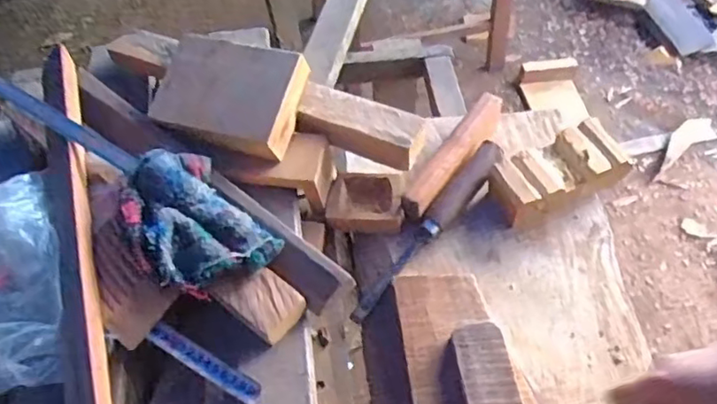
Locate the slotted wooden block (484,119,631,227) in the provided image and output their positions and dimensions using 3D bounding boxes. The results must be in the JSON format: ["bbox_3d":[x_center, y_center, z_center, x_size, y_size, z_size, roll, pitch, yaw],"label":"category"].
[{"bbox_3d":[0.224,-0.034,0.675,0.156,0.050,0.080,-19,57,-10],"label":"slotted wooden block"}]

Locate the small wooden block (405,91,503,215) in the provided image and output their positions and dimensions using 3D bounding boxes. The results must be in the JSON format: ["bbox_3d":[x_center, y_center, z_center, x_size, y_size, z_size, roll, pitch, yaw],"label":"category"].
[{"bbox_3d":[0.111,-0.058,0.687,0.035,0.030,0.178,30,62,21],"label":"small wooden block"}]

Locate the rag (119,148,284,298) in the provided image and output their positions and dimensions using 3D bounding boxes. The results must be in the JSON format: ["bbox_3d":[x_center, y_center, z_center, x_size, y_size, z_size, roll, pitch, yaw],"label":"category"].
[{"bbox_3d":[-0.158,0.017,0.554,0.106,0.041,0.150,-38,62,-21],"label":"rag"}]

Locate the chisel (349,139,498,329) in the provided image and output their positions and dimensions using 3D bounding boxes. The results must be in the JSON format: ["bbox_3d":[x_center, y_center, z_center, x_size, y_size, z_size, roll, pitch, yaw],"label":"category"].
[{"bbox_3d":[0.078,0.028,0.650,0.027,0.035,0.251,34,63,23],"label":"chisel"}]

